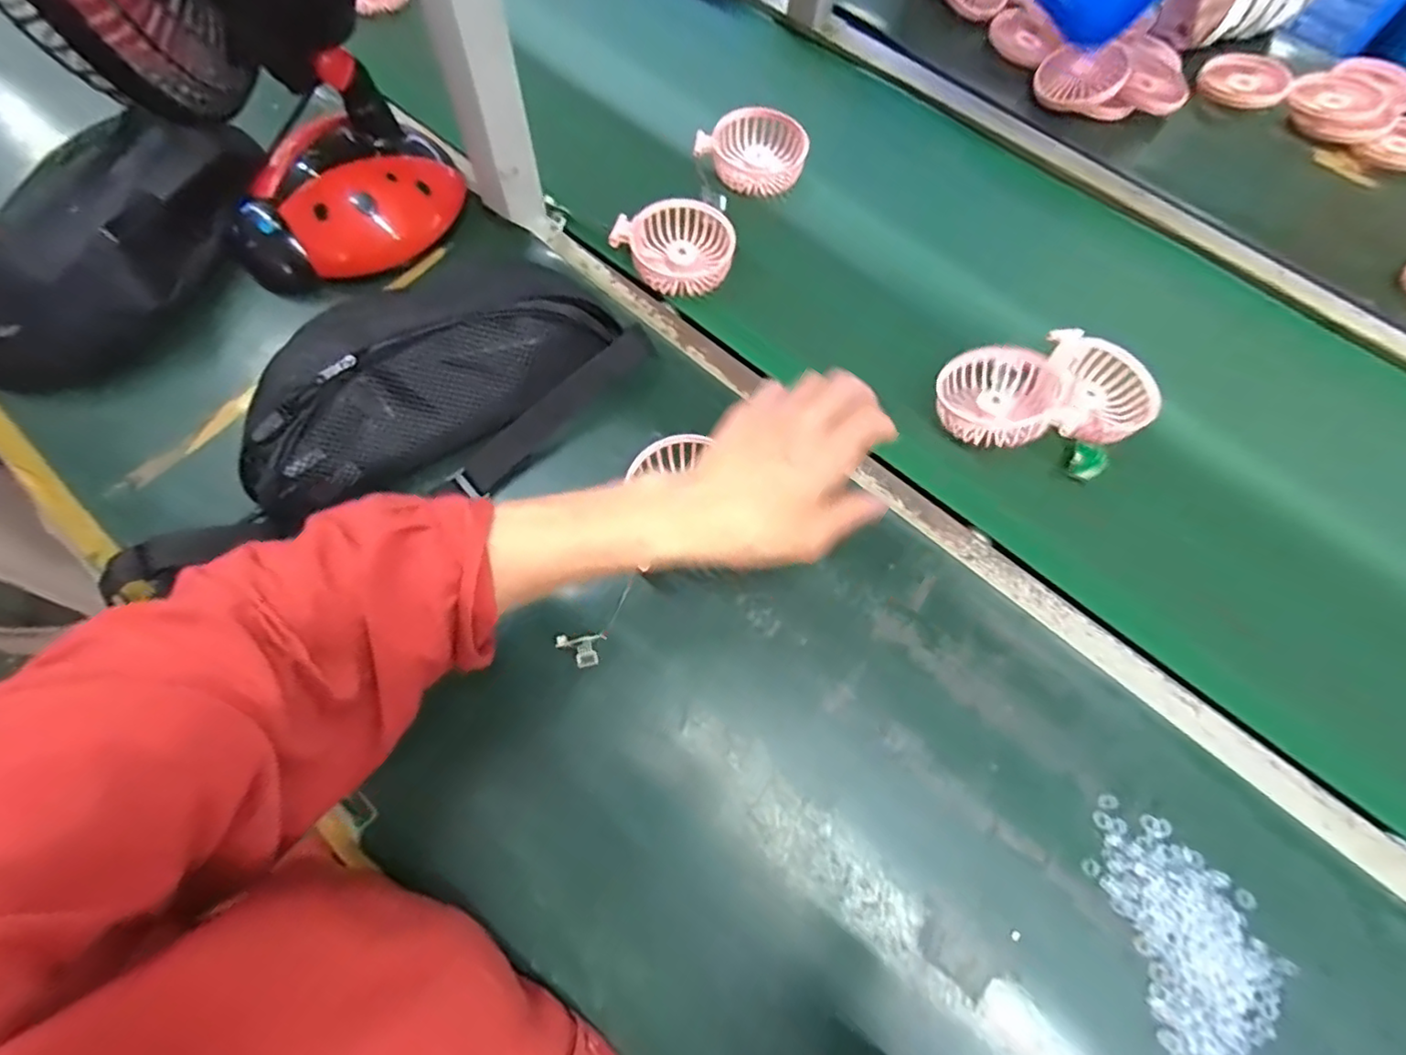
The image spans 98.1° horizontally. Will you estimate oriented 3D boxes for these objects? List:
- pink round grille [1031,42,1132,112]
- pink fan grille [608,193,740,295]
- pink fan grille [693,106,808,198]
[{"bbox_3d":[0.395,-0.473,0.639,0.083,0.020,0.075,25,82,15],"label":"pink round grille"},{"bbox_3d":[-0.019,-0.249,0.537,0.093,0.026,0.086,40,72,12],"label":"pink fan grille"},{"bbox_3d":[0.051,-0.369,0.600,0.099,0.036,0.099,25,69,7],"label":"pink fan grille"}]

